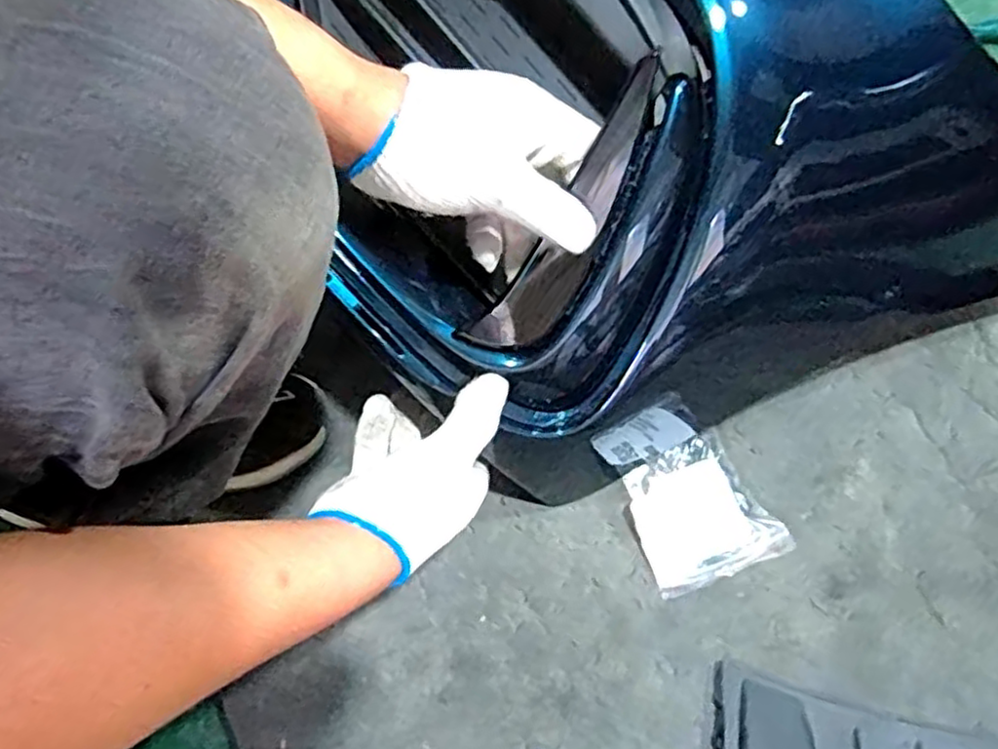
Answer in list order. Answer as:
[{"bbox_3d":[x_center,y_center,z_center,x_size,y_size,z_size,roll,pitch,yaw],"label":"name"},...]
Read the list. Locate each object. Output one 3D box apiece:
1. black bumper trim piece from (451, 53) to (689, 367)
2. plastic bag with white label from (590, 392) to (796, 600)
[{"bbox_3d":[0.048,-0.088,0.428,0.044,0.076,0.194,41,112,21],"label":"black bumper trim piece"},{"bbox_3d":[0.149,0.092,0.566,0.104,0.028,0.142,-20,62,-8],"label":"plastic bag with white label"}]

